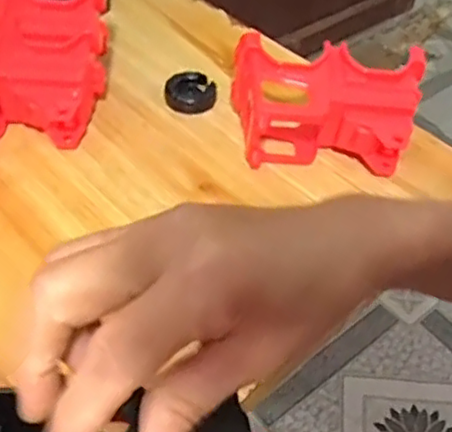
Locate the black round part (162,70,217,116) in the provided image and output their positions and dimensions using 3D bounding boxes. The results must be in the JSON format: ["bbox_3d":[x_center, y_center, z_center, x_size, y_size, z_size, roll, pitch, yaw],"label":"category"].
[{"bbox_3d":[-0.032,-0.114,0.596,0.045,0.016,0.043,2,45,-2],"label":"black round part"}]

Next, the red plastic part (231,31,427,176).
[{"bbox_3d":[0.079,-0.086,0.535,0.148,0.085,0.076,5,45,1],"label":"red plastic part"}]

